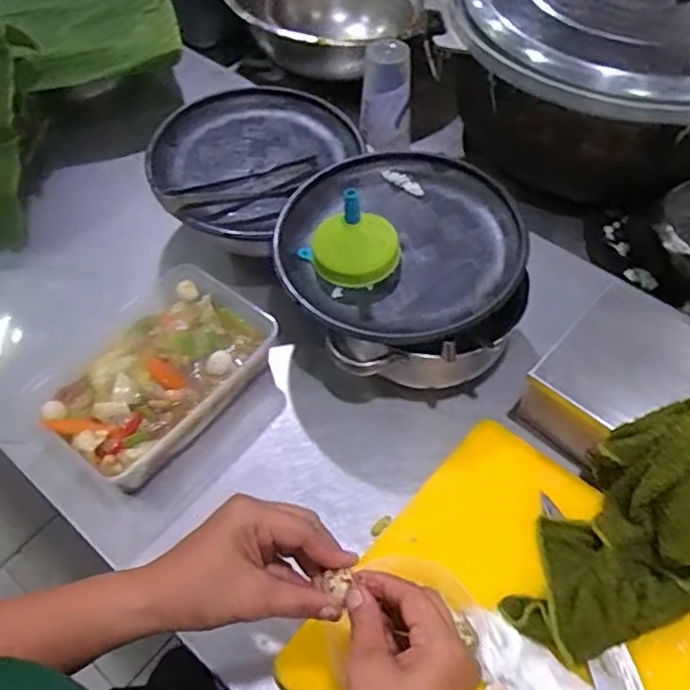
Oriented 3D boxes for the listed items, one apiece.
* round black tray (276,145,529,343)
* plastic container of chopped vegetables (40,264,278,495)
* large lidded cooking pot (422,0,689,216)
[{"bbox_3d":[0.054,-0.109,0.668,0.234,0.033,0.254,0,54,1],"label":"round black tray"},{"bbox_3d":[-0.183,0.030,0.660,0.156,0.054,0.226,26,59,18],"label":"plastic container of chopped vegetables"},{"bbox_3d":[0.370,-0.389,0.964,0.427,0.268,0.468,-36,62,-22],"label":"large lidded cooking pot"}]

